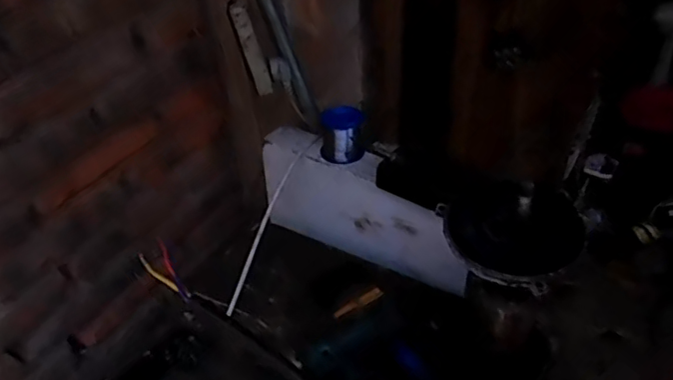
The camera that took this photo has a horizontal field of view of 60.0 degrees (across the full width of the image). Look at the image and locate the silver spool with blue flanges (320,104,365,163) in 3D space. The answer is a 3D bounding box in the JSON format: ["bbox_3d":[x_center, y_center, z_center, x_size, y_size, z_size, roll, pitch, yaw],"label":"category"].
[{"bbox_3d":[0.009,-0.081,0.855,0.064,0.068,0.057,-2,40,1],"label":"silver spool with blue flanges"}]

